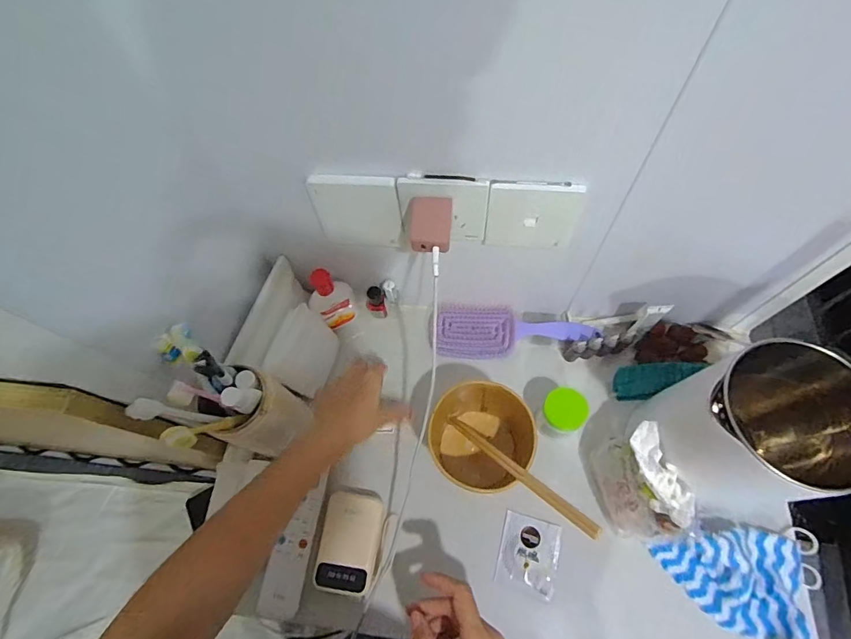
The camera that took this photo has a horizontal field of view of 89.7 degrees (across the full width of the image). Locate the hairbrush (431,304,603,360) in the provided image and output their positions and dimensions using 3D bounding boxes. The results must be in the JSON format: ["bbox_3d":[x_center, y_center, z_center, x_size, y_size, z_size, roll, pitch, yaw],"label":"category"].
[{"bbox_3d":[0.118,0.017,0.581,0.218,0.030,0.078,5,65,6],"label":"hairbrush"}]

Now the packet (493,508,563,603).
[{"bbox_3d":[0.116,0.261,0.479,0.062,0.008,0.074,13,67,10],"label":"packet"}]

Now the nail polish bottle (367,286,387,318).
[{"bbox_3d":[-0.069,-0.022,0.601,0.027,0.059,0.019,-17,65,-4],"label":"nail polish bottle"}]

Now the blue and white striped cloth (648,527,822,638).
[{"bbox_3d":[0.333,0.273,0.441,0.167,0.038,0.106,-5,65,1],"label":"blue and white striped cloth"}]

